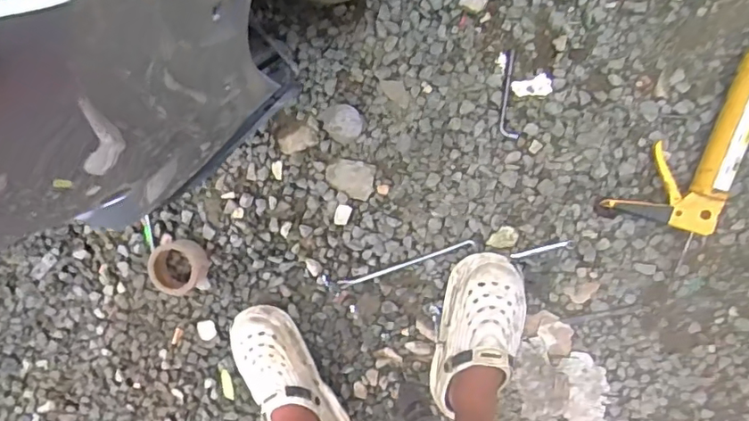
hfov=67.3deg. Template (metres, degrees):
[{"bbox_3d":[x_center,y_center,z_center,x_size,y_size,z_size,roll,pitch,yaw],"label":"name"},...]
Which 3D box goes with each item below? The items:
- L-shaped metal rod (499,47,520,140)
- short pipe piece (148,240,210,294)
[{"bbox_3d":[0.221,-0.189,0.916,0.029,0.005,0.140,1,96,6],"label":"L-shaped metal rod"},{"bbox_3d":[-0.354,0.103,1.013,0.115,0.047,0.097,-19,95,10],"label":"short pipe piece"}]

